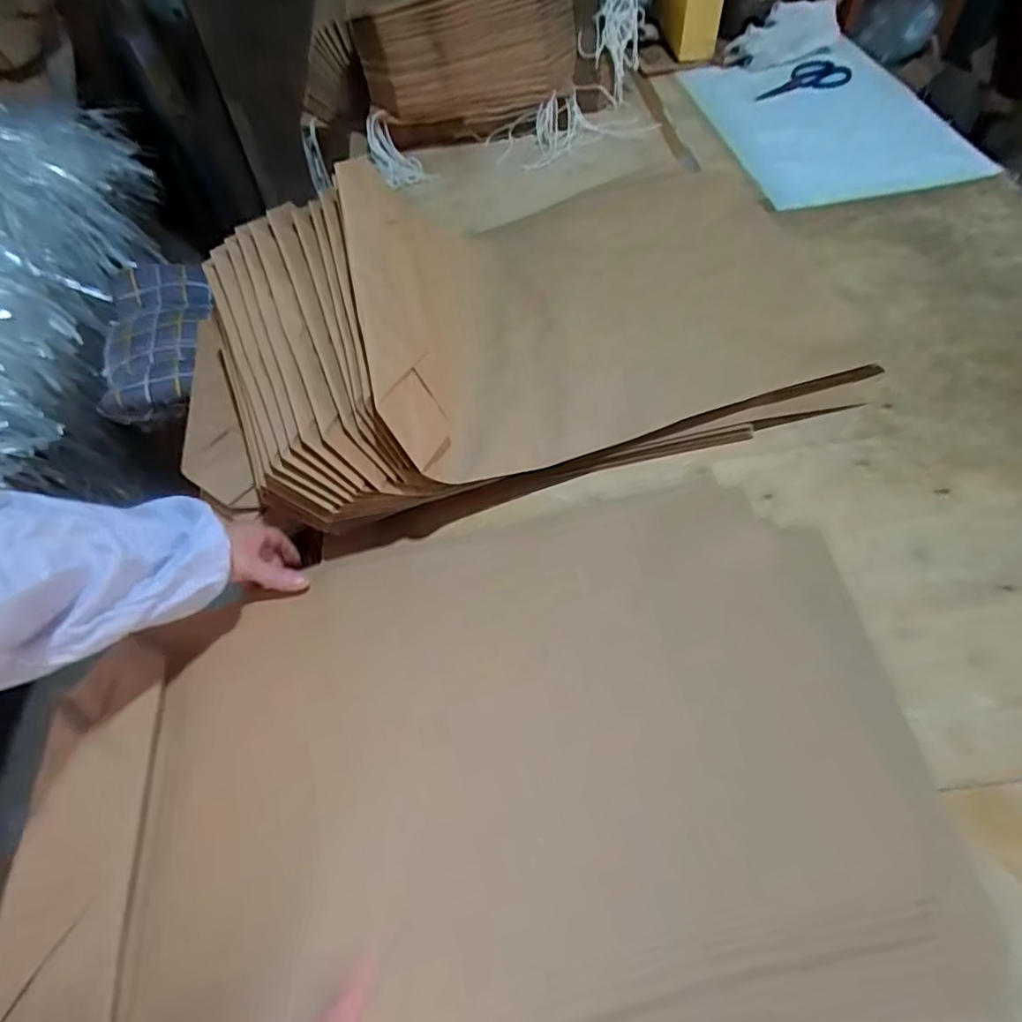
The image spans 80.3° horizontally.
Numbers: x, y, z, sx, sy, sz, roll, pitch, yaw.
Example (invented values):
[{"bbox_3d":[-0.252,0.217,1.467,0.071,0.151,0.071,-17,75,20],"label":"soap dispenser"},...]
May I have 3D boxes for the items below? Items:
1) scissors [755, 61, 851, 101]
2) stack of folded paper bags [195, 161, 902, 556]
[{"bbox_3d":[0.518,-0.767,1.076,0.164,0.008,0.065,-7,73,4],"label":"scissors"},{"bbox_3d":[0.024,-0.240,0.667,0.782,0.203,0.374,-18,57,-7],"label":"stack of folded paper bags"}]

